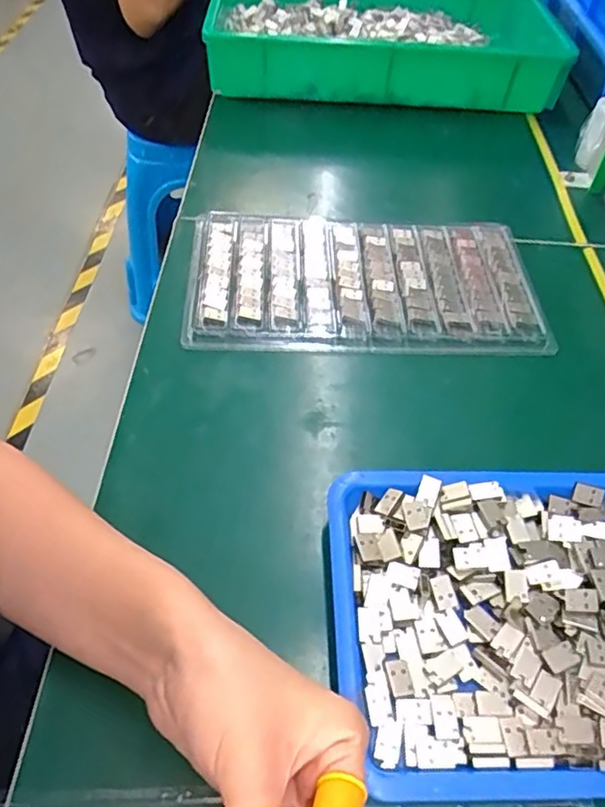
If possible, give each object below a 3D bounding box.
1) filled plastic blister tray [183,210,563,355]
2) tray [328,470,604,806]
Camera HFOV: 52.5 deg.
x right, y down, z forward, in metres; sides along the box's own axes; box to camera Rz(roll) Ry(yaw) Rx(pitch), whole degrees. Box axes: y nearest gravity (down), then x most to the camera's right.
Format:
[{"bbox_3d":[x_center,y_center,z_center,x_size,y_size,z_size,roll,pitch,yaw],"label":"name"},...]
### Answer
[{"bbox_3d":[0.050,-0.110,0.531,0.289,0.023,0.167,1,50,-2],"label":"filled plastic blister tray"},{"bbox_3d":[0.128,0.118,0.336,0.217,0.028,0.173,2,50,-1],"label":"tray"}]

